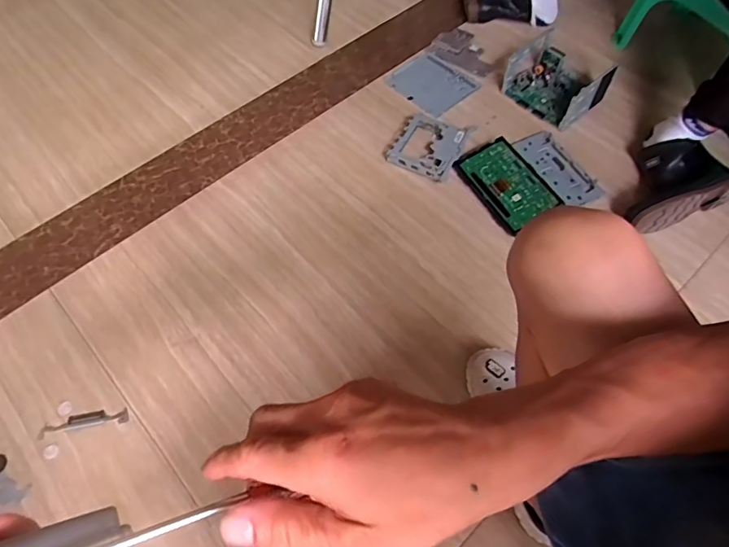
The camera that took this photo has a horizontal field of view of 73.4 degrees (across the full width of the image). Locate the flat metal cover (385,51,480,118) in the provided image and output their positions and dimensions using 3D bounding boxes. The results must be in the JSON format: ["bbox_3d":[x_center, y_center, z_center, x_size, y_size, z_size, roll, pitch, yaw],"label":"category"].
[{"bbox_3d":[0.161,-0.461,1.182,0.143,0.014,0.181,-36,65,-16],"label":"flat metal cover"}]

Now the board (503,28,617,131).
[{"bbox_3d":[0.437,-0.440,1.102,0.210,0.088,0.165,39,69,21],"label":"board"}]

